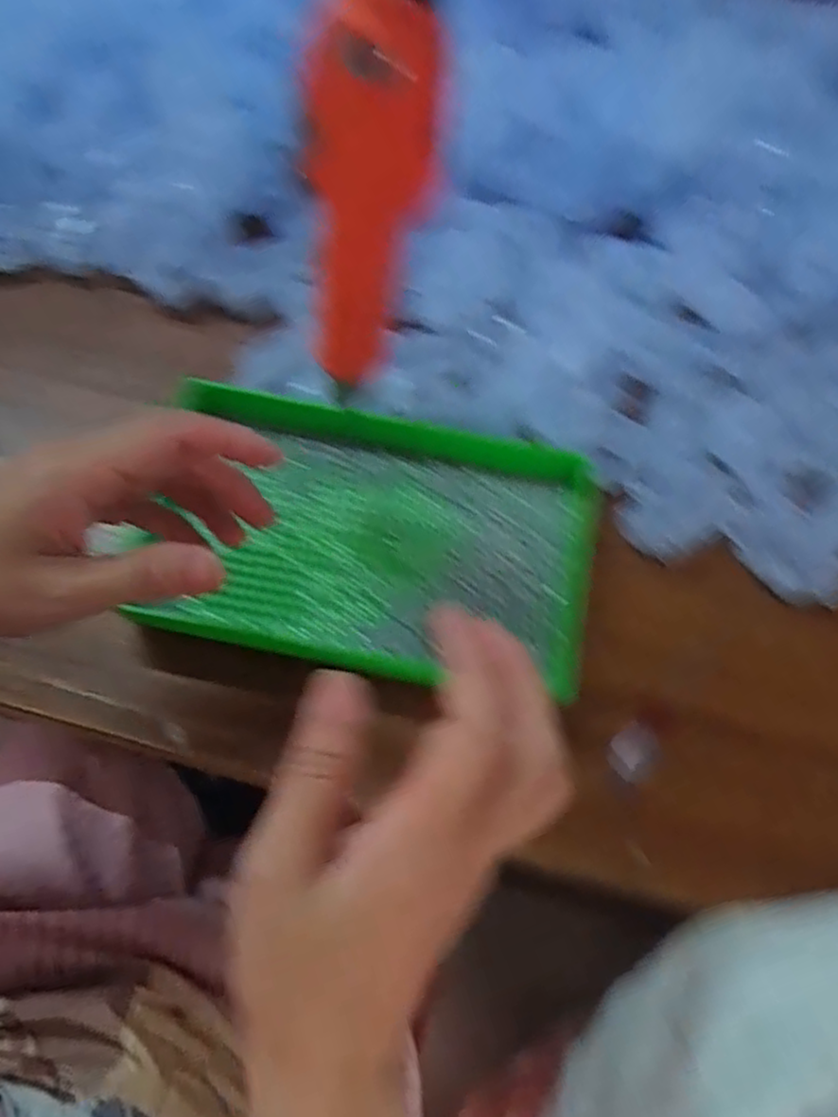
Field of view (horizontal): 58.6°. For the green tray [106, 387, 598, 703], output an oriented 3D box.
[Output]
[{"bbox_3d":[-0.018,-0.010,0.426,0.235,0.034,0.147,9,67,2],"label":"green tray"}]

